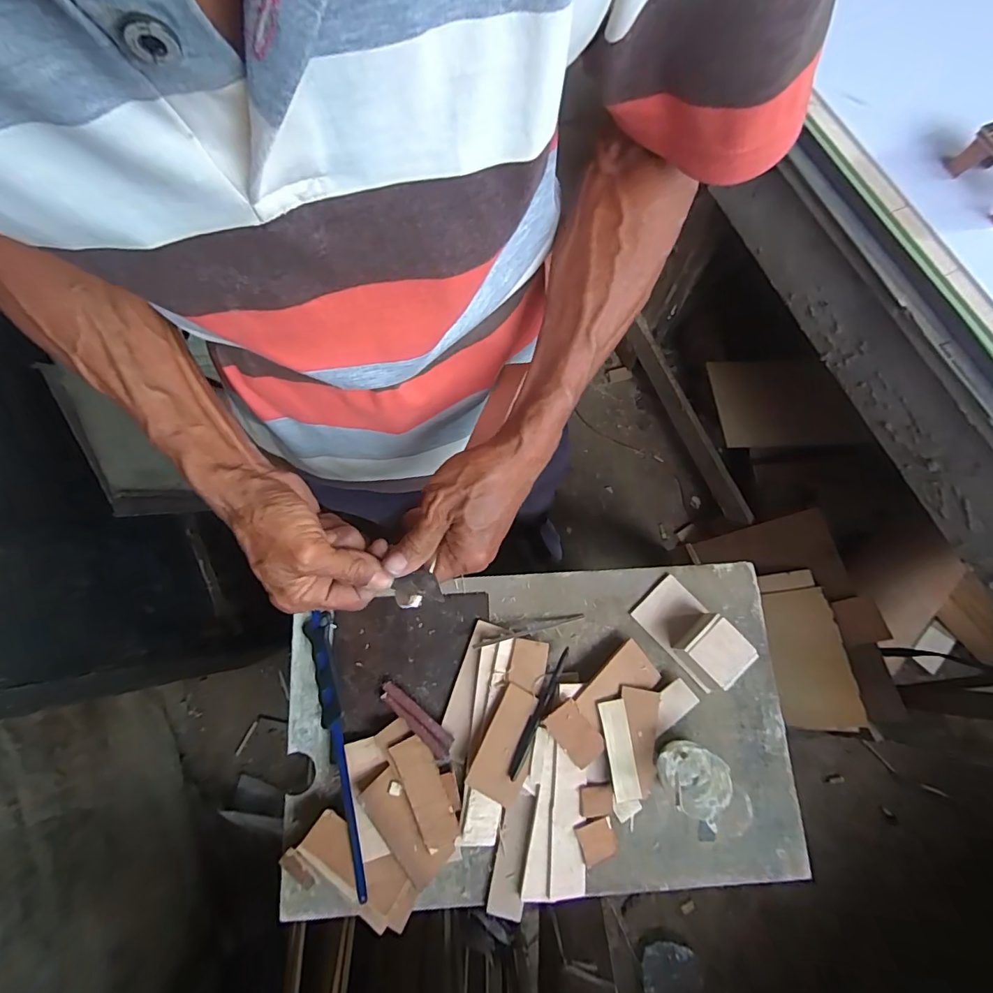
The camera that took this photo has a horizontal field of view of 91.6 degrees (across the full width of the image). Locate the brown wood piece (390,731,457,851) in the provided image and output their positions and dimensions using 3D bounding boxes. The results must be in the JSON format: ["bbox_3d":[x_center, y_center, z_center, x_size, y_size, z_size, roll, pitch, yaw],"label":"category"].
[{"bbox_3d":[-0.078,0.320,0.525,0.039,0.004,0.112,-18,74,-30],"label":"brown wood piece"}]

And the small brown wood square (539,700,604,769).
[{"bbox_3d":[0.087,0.264,0.535,0.040,0.005,0.070,-38,95,-7],"label":"small brown wood square"}]

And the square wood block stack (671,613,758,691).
[{"bbox_3d":[0.252,0.180,0.567,0.063,0.053,0.071,-42,80,-11],"label":"square wood block stack"}]

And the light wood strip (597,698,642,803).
[{"bbox_3d":[0.138,0.284,0.540,0.030,0.006,0.102,-6,74,-8],"label":"light wood strip"}]

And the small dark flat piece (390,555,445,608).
[{"bbox_3d":[-0.055,0.064,0.330,0.030,0.009,0.025,-21,77,-6],"label":"small dark flat piece"}]

